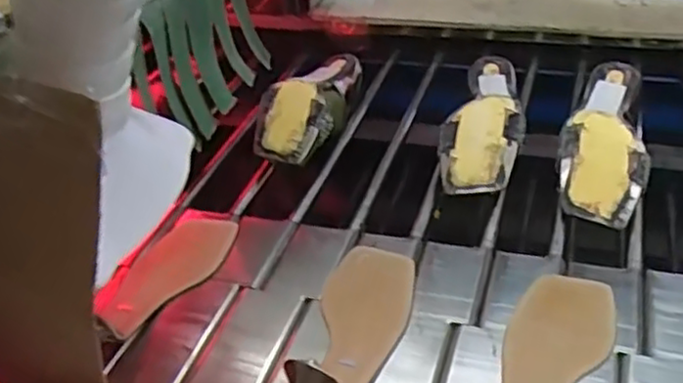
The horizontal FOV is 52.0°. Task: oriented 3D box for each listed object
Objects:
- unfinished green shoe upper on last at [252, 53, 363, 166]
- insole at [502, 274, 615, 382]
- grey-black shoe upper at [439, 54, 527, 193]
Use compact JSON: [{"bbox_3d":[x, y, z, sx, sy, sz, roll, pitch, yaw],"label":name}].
[{"bbox_3d":[-0.038,-0.105,0.814,0.084,0.067,0.221,5,38,13],"label":"unfinished green shoe upper on last"},{"bbox_3d":[0.145,0.133,0.495,0.072,0.064,0.234,12,28,22],"label":"insole"},{"bbox_3d":[0.156,-0.079,0.762,0.078,0.064,0.224,5,38,13],"label":"grey-black shoe upper"}]

